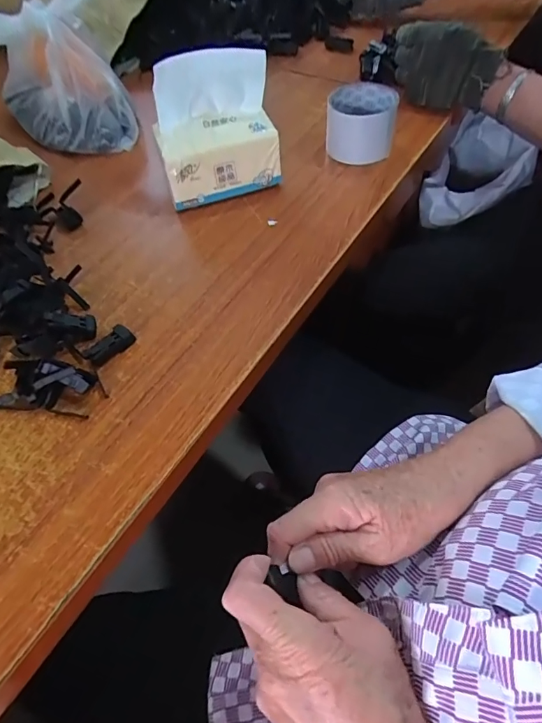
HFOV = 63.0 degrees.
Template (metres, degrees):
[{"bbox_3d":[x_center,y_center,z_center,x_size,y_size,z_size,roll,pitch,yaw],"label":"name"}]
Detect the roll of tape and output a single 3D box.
[{"bbox_3d":[0.113,-0.303,0.564,0.081,0.070,0.080,-2,55,2],"label":"roll of tape"}]

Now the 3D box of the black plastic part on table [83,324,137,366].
[{"bbox_3d":[-0.149,-0.014,0.413,0.019,0.015,0.046,33,63,24],"label":"black plastic part on table"}]

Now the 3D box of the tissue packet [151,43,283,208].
[{"bbox_3d":[-0.065,-0.264,0.510,0.131,0.139,0.085,-16,55,-8],"label":"tissue packet"}]

